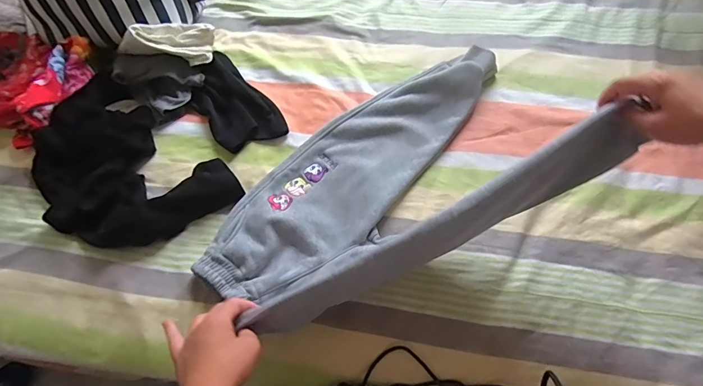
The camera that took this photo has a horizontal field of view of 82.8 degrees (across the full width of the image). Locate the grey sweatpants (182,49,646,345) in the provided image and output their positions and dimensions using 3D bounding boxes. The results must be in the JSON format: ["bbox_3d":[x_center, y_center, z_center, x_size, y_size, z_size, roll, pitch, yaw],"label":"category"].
[{"bbox_3d":[0.026,-0.052,0.581,0.557,0.210,0.330,-22,64,-7],"label":"grey sweatpants"}]

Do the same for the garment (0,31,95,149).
[{"bbox_3d":[-0.639,-0.216,0.766,0.248,0.102,0.215,11,64,9],"label":"garment"}]

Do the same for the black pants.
[{"bbox_3d":[-0.350,-0.101,0.721,0.374,0.056,0.409,-1,63,3],"label":"black pants"}]

